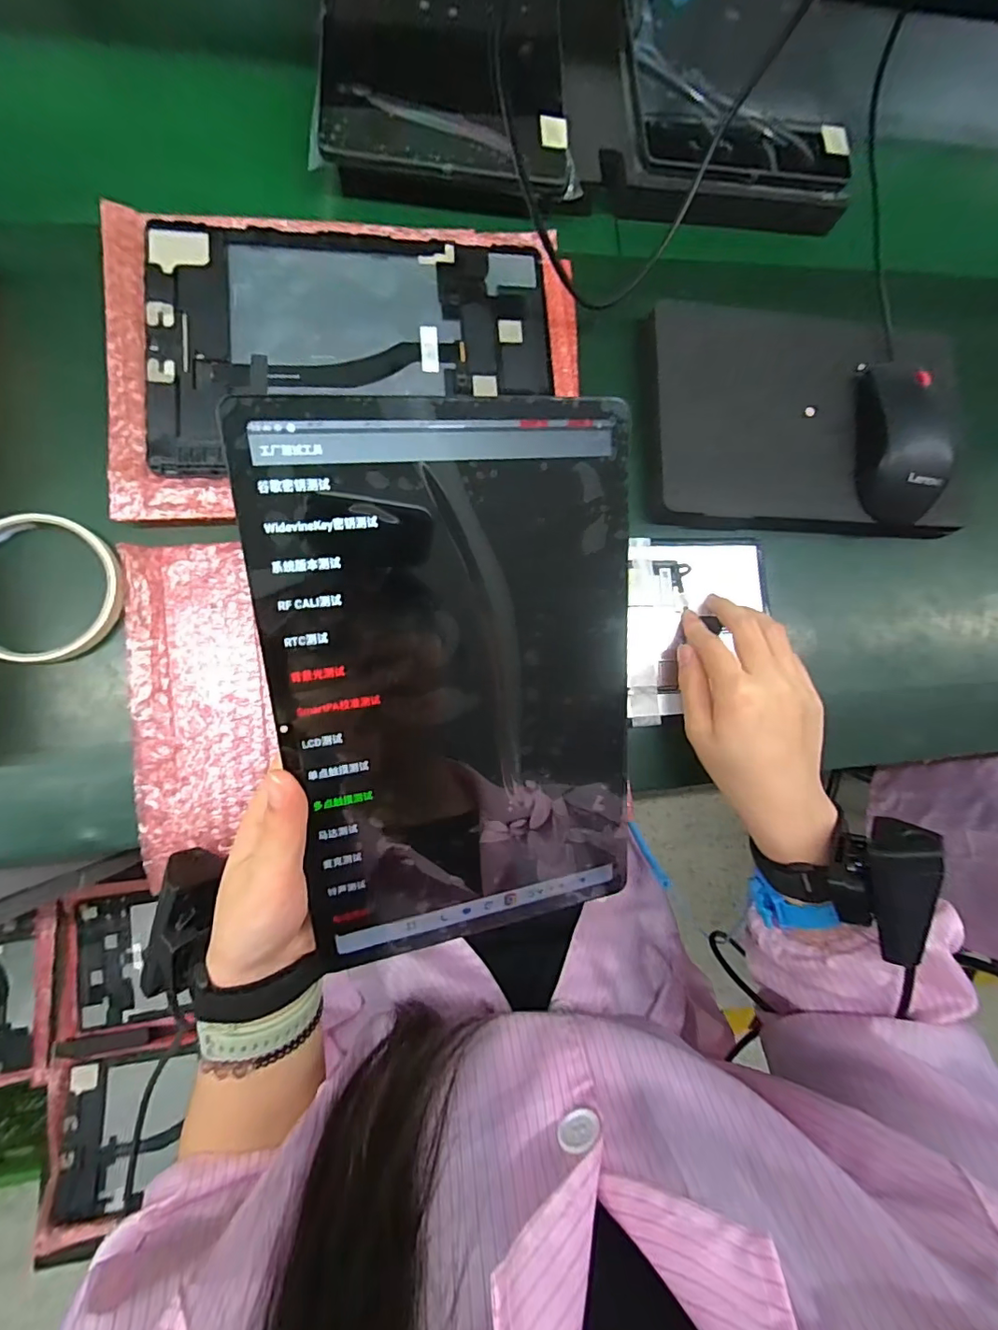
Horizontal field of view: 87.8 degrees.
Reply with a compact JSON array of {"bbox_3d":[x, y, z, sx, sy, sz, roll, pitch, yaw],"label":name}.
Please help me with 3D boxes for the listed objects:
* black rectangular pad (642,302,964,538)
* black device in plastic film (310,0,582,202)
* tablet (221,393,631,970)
[{"bbox_3d":[0.216,-0.177,0.371,0.226,0.024,0.159,2,84,-7],"label":"black rectangular pad"},{"bbox_3d":[-0.035,-0.448,0.361,0.172,0.012,0.239,1,82,-8],"label":"black device in plastic film"},{"bbox_3d":[-0.014,0.015,0.237,0.160,0.004,0.248,-8,106,-15],"label":"tablet"}]

